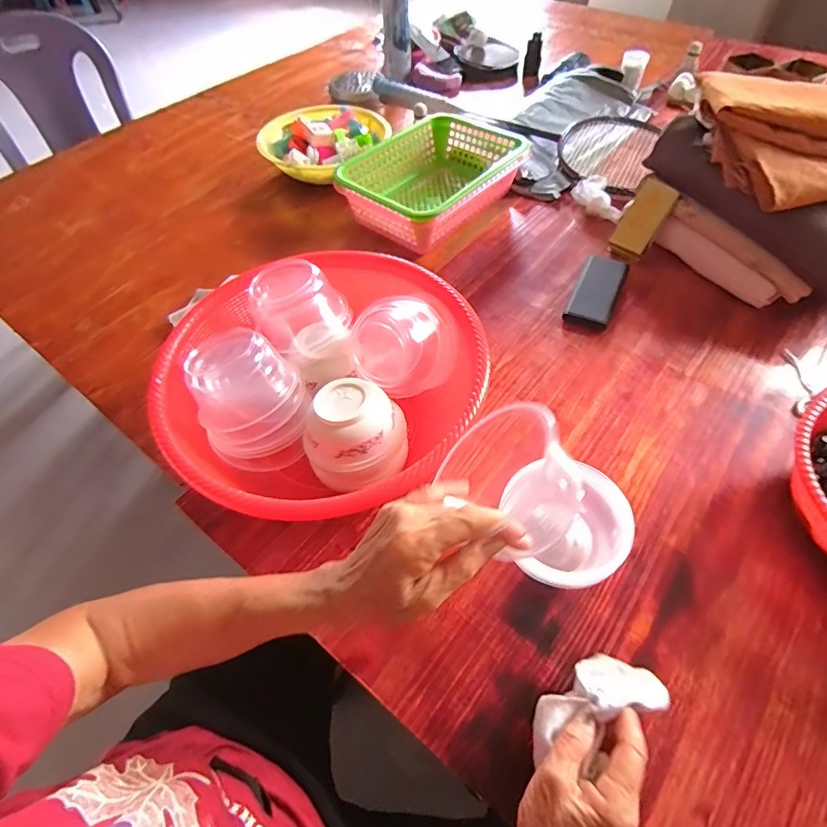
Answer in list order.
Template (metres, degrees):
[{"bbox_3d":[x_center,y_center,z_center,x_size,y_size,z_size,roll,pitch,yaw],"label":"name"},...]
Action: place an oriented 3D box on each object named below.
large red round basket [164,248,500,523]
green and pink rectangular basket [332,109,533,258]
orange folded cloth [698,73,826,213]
[{"bbox_3d":[-0.097,-0.029,0.535,0.325,0.150,0.334,-2,55,3],"label":"large red round basket"},{"bbox_3d":[0.040,-0.403,0.811,0.213,0.095,0.304,36,65,25],"label":"green and pink rectangular basket"},{"bbox_3d":[0.511,-0.382,0.619,0.238,0.071,0.246,-7,56,-4],"label":"orange folded cloth"}]

